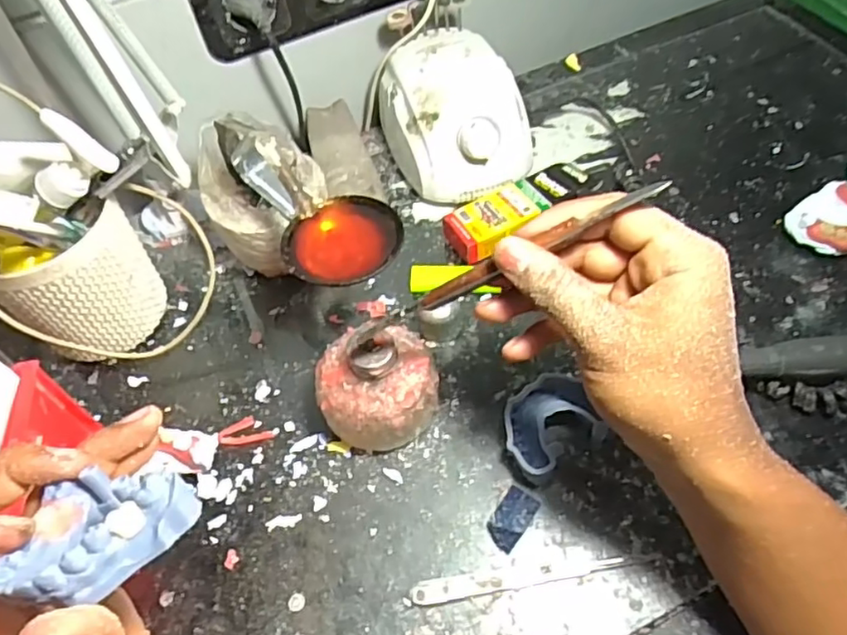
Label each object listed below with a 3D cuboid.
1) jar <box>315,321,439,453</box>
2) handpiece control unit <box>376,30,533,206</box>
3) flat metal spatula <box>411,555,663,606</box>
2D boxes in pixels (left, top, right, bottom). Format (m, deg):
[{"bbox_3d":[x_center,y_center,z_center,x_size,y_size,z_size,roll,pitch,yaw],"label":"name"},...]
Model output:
[{"bbox_3d":[-0.029,0.041,0.391,0.071,0.071,0.068,-2,56,3],"label":"jar"},{"bbox_3d":[0.026,-0.165,0.527,0.099,0.078,0.136,-19,57,-9],"label":"handpiece control unit"},{"bbox_3d":[0.062,0.144,0.354,0.136,0.005,0.013,-9,56,-2],"label":"flat metal spatula"}]

